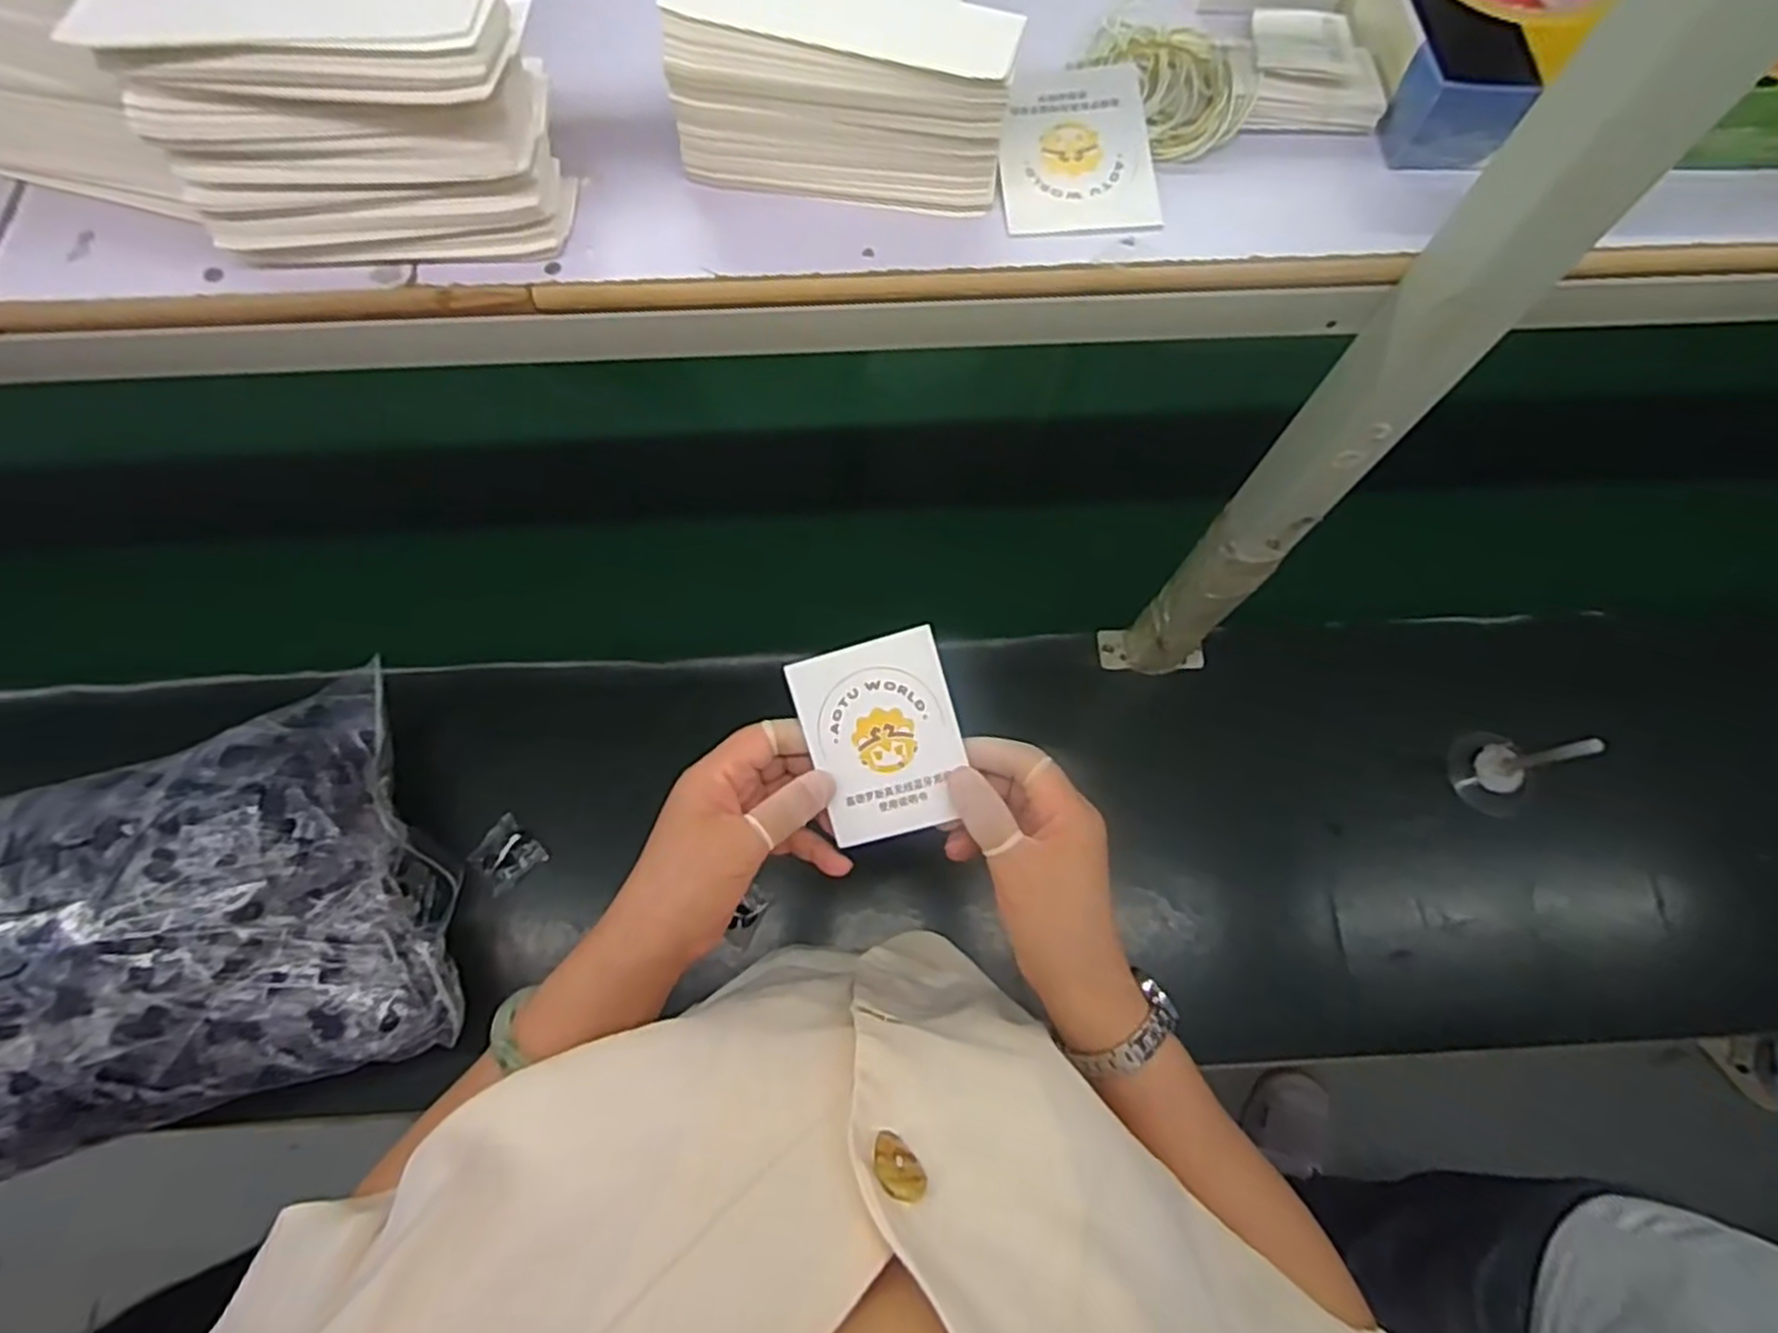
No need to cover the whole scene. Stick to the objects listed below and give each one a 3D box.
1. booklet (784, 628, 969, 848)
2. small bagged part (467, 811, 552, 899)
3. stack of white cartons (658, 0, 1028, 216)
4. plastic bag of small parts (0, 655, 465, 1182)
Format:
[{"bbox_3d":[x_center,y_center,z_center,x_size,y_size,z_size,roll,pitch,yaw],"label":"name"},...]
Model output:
[{"bbox_3d":[-0.002,0.035,0.386,0.071,0.005,0.094,-16,92,7],"label":"booklet"},{"bbox_3d":[-0.343,0.169,0.714,0.051,0.017,0.051,42,75,14],"label":"small bagged part"},{"bbox_3d":[-0.015,-0.283,0.361,0.140,0.075,0.109,8,70,3],"label":"stack of white cartons"},{"bbox_3d":[-0.566,0.190,0.604,0.391,0.115,0.303,-16,71,-6],"label":"plastic bag of small parts"}]

